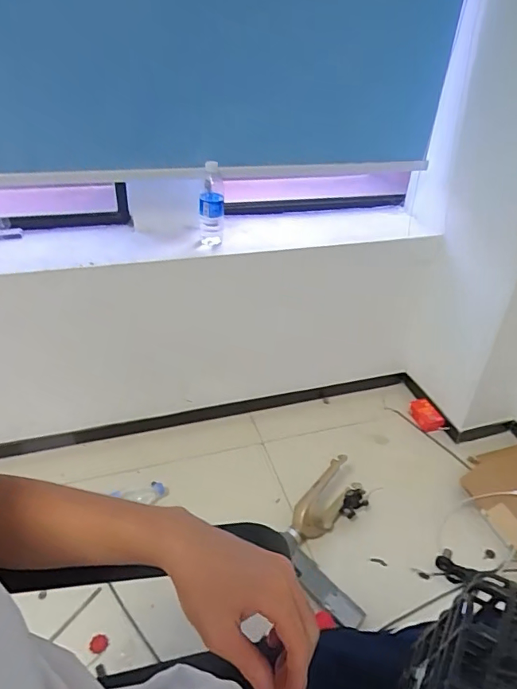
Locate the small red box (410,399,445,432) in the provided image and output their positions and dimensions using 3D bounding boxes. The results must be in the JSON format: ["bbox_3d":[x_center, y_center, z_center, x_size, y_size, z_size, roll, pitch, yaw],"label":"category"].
[{"bbox_3d":[0.546,0.231,1.521,0.059,0.065,0.121,-14,37,-21],"label":"small red box"}]

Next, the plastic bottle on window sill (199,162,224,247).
[{"bbox_3d":[-0.124,-0.363,1.218,0.067,0.203,0.074,-1,35,-5],"label":"plastic bottle on window sill"}]

